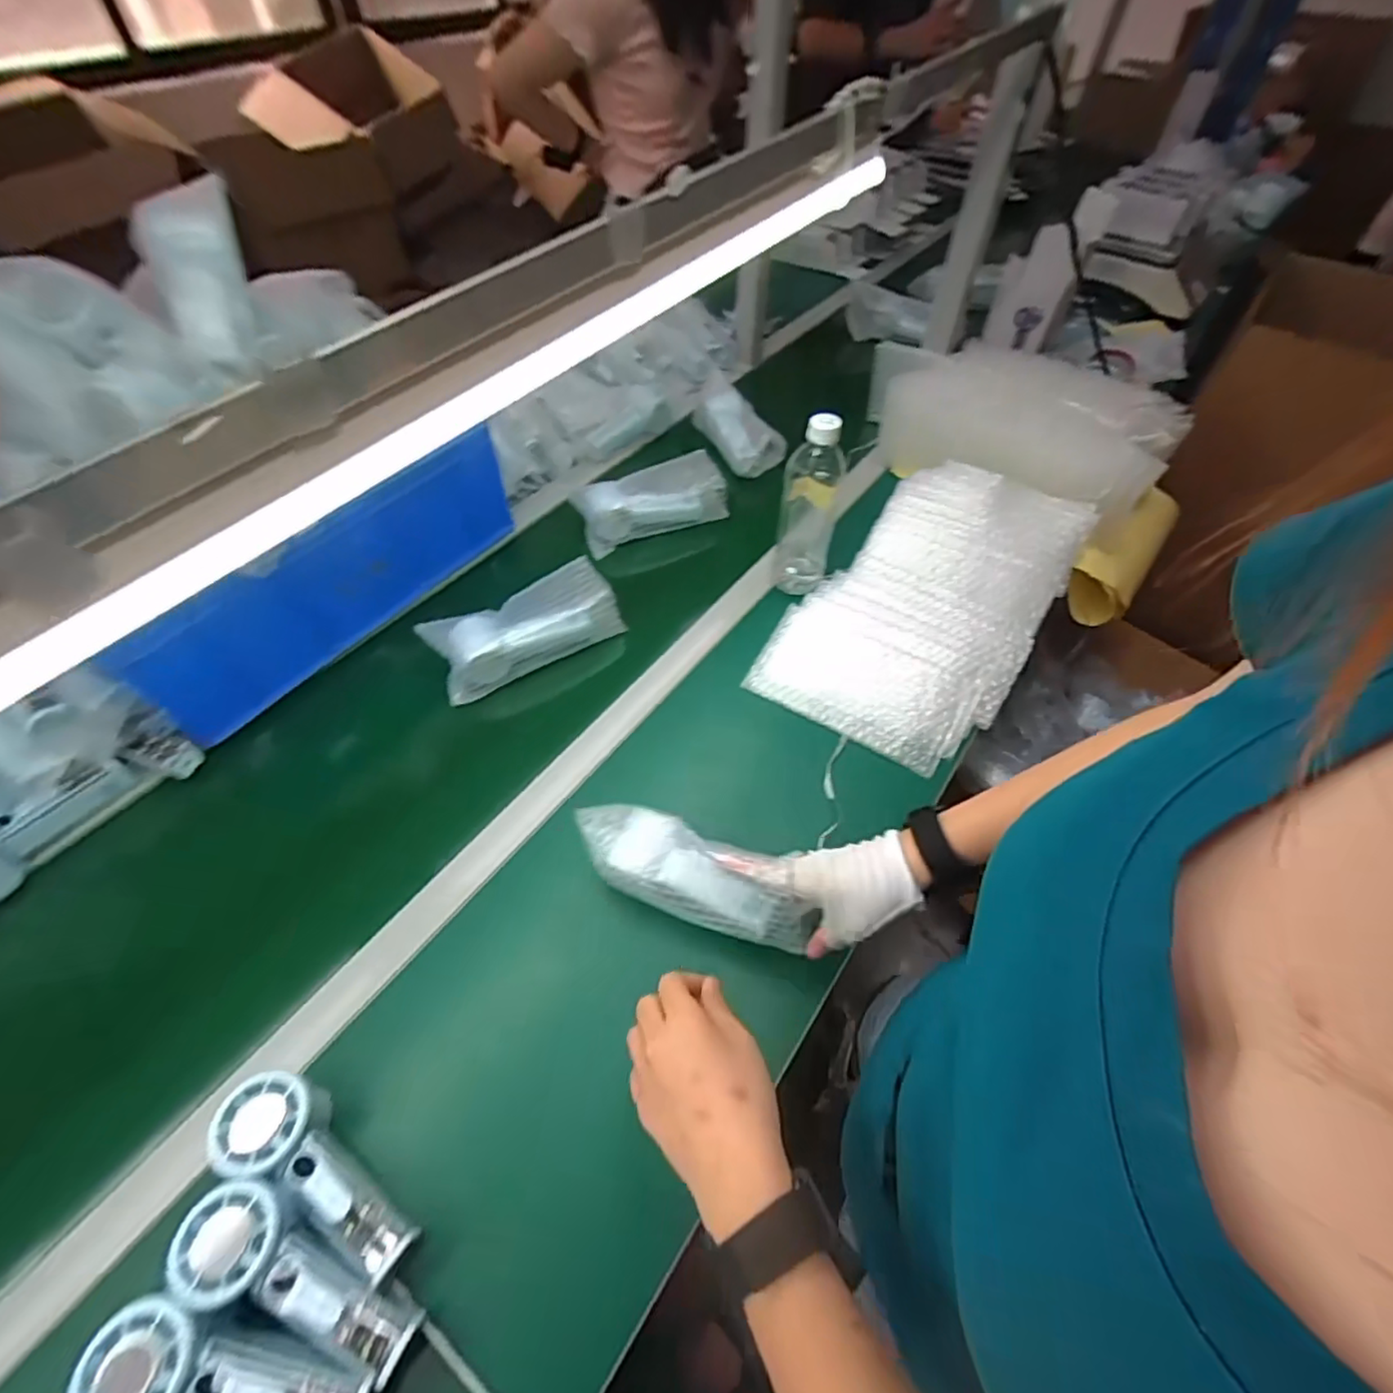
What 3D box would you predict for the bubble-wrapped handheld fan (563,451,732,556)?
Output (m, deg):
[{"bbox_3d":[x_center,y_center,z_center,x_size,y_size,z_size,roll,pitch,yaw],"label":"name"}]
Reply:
[{"bbox_3d":[-0.060,-0.270,0.867,0.204,0.085,0.068,-17,54,-13],"label":"bubble-wrapped handheld fan"}]

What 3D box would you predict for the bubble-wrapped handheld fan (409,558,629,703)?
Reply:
[{"bbox_3d":[-0.199,-0.083,0.721,0.214,0.070,0.079,-25,57,-18],"label":"bubble-wrapped handheld fan"}]

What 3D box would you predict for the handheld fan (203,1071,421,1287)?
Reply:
[{"bbox_3d":[-0.255,0.323,0.423,0.154,0.050,0.057,36,59,8],"label":"handheld fan"}]

